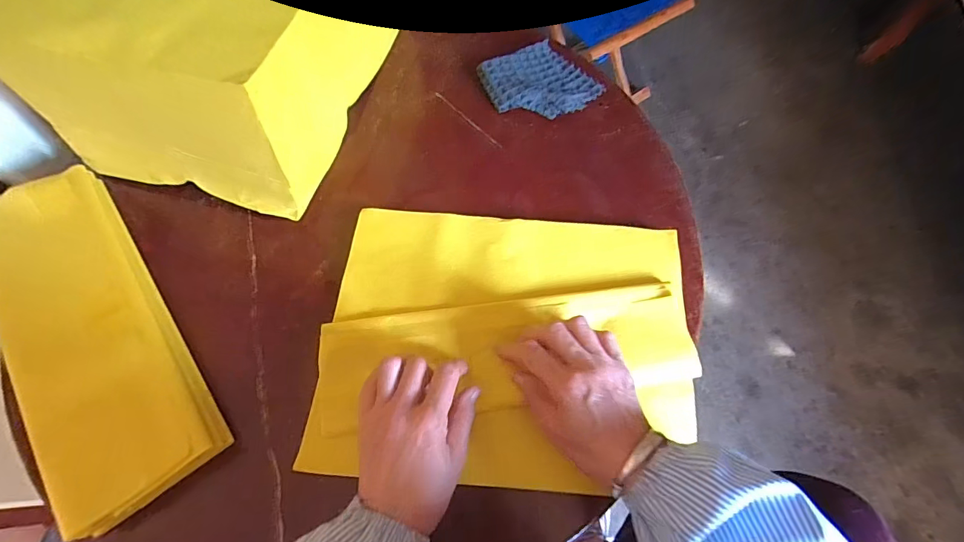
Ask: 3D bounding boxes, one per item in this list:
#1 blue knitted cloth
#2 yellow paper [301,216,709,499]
[{"bbox_3d":[0.077,-0.249,0.578,0.136,0.020,0.114,-27,70,-14],"label":"blue knitted cloth"},{"bbox_3d":[0.029,0.064,0.431,0.352,0.021,0.265,4,65,-1],"label":"yellow paper"}]

